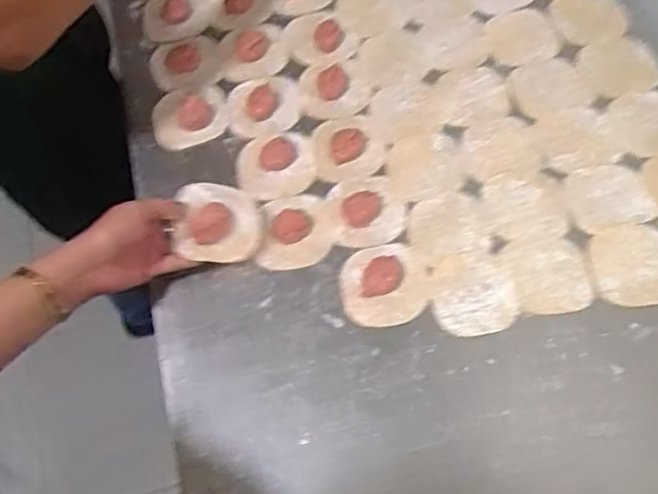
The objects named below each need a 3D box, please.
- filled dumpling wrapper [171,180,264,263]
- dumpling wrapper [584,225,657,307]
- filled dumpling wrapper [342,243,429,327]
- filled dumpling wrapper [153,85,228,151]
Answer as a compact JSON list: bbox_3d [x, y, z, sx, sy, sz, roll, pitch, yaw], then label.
[{"bbox_3d":[-0.102,-0.025,0.620,0.076,0.028,0.076,3,72,-15],"label":"filled dumpling wrapper"},{"bbox_3d":[0.286,0.017,0.622,0.084,0.004,0.079,-2,64,3],"label":"dumpling wrapper"},{"bbox_3d":[0.052,0.033,0.622,0.081,0.018,0.080,-2,64,3],"label":"filled dumpling wrapper"},{"bbox_3d":[-0.154,-0.146,0.729,0.082,0.010,0.076,-2,64,3],"label":"filled dumpling wrapper"}]

